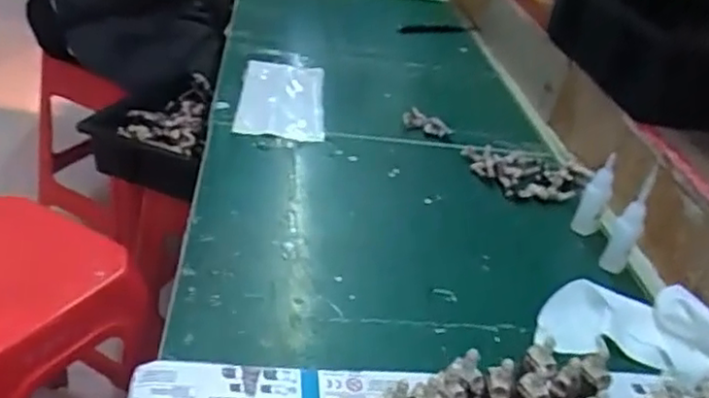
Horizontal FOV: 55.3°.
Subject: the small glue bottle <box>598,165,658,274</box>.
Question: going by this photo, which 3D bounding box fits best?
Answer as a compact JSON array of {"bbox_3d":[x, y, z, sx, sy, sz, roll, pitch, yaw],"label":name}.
[{"bbox_3d":[0.248,0.021,0.611,0.024,0.096,0.029,24,35,21],"label":"small glue bottle"}]

